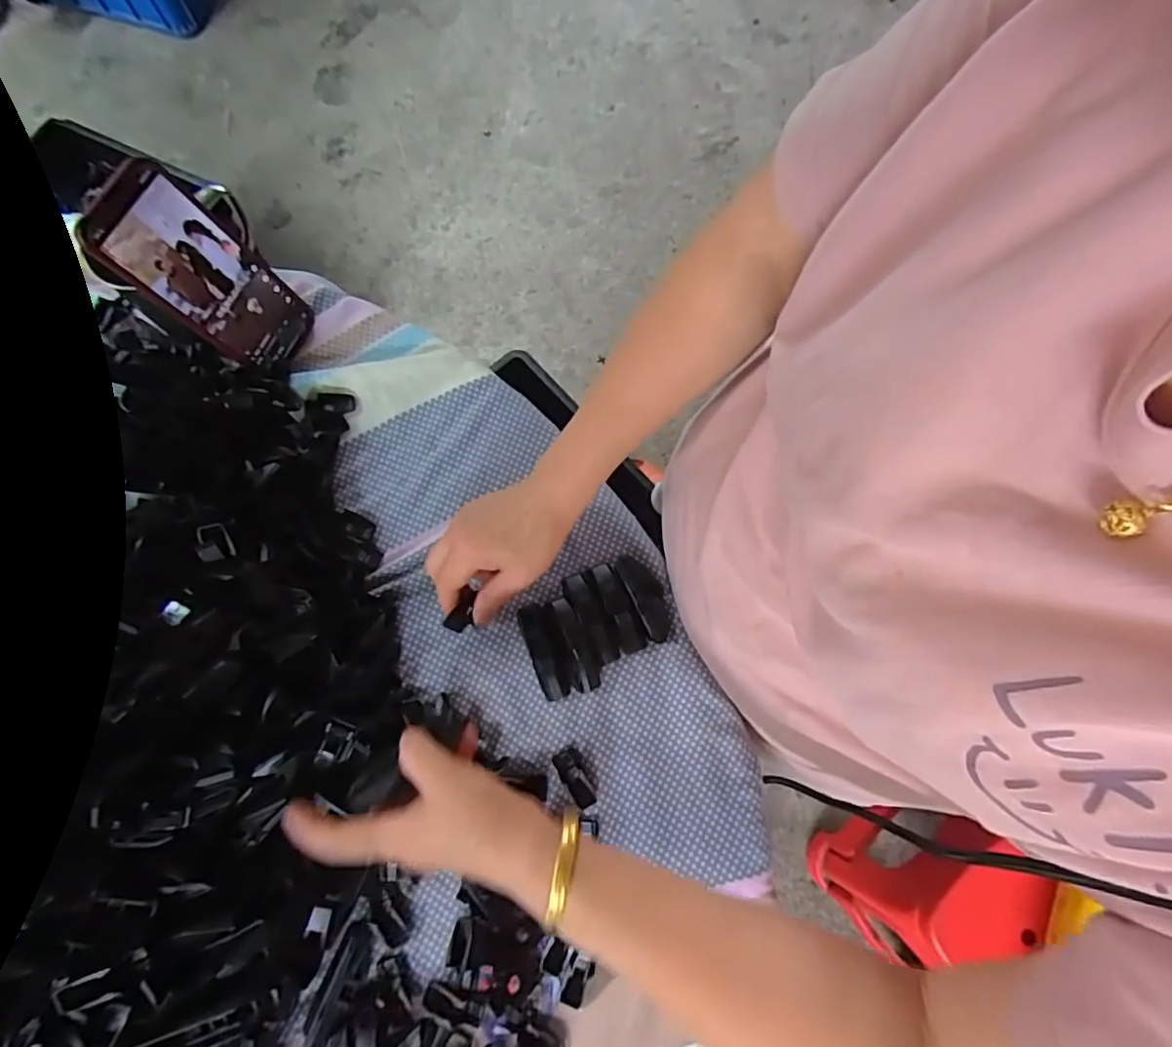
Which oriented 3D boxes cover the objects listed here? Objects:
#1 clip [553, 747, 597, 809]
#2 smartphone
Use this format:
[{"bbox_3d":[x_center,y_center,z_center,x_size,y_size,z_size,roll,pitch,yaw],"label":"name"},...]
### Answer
[{"bbox_3d":[-0.008,0.186,0.432,0.019,0.008,0.042,-27,79,-8],"label":"clip"},{"bbox_3d":[-0.285,-0.185,0.453,0.009,0.161,0.076,19,75,29],"label":"smartphone"}]

